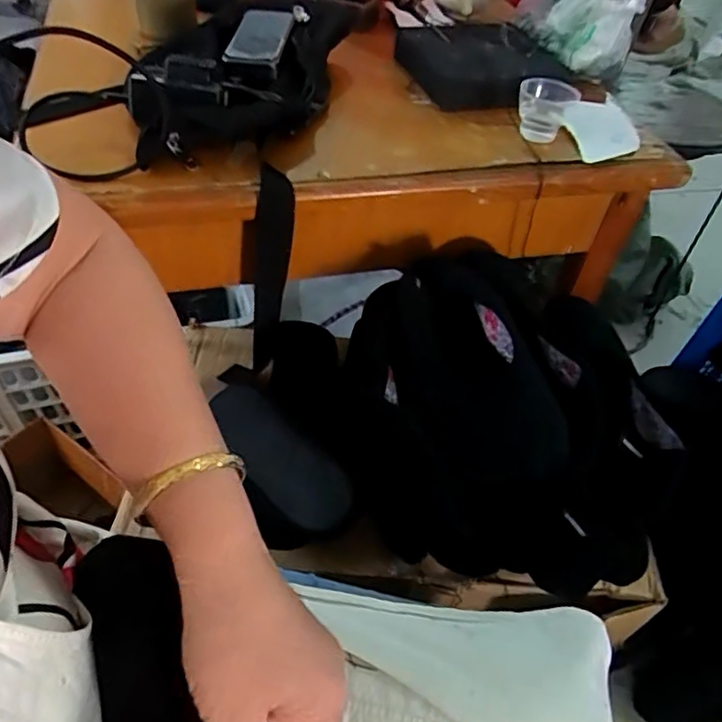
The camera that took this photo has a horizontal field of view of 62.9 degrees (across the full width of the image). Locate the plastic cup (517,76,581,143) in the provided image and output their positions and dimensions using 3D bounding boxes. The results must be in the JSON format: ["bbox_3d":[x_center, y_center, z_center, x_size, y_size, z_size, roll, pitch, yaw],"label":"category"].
[{"bbox_3d":[0.177,-0.243,0.567,0.056,0.045,0.050,16,49,7],"label":"plastic cup"}]

